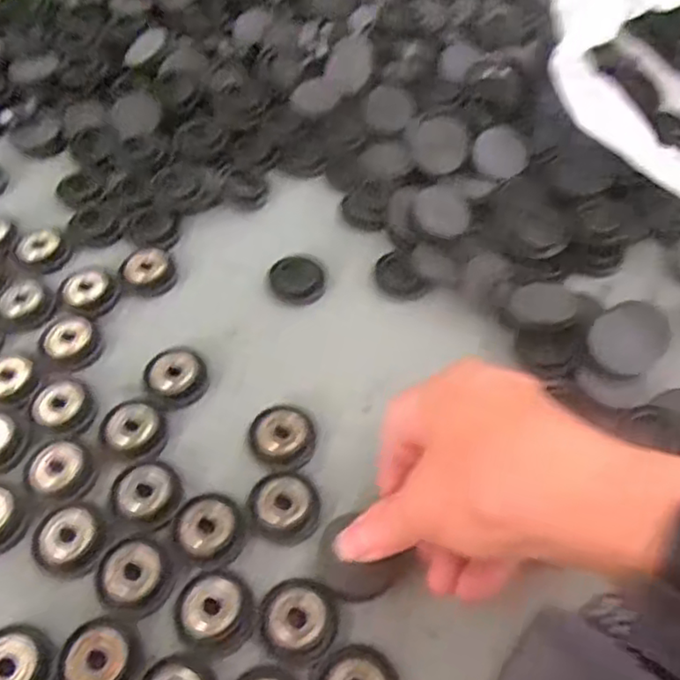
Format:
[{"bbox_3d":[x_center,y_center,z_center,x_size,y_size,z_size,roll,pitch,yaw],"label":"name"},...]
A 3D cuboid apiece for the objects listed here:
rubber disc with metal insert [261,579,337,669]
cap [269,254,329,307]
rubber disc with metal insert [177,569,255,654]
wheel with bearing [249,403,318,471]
[{"bbox_3d":[-0.017,0.110,0.259,0.031,0.006,0.030,-1,57,1],"label":"rubber disc with metal insert"},{"bbox_3d":[-0.023,-0.035,0.367,0.031,0.005,0.032,-1,57,1],"label":"cap"},{"bbox_3d":[-0.050,0.108,0.262,0.032,0.006,0.029,35,65,22],"label":"rubber disc with metal insert"},{"bbox_3d":[-0.027,0.044,0.307,0.031,0.008,0.030,-1,57,1],"label":"wheel with bearing"}]

